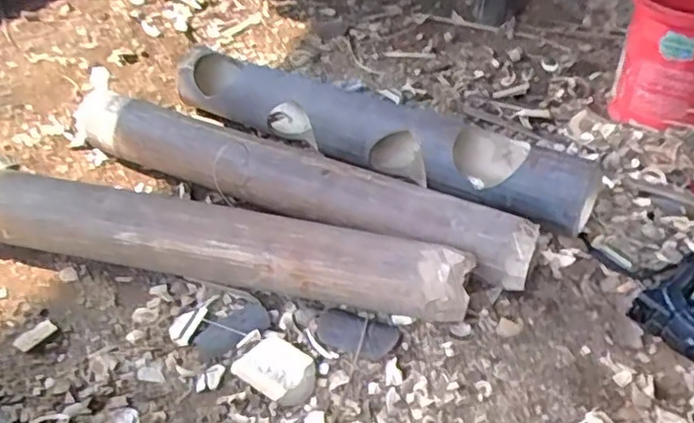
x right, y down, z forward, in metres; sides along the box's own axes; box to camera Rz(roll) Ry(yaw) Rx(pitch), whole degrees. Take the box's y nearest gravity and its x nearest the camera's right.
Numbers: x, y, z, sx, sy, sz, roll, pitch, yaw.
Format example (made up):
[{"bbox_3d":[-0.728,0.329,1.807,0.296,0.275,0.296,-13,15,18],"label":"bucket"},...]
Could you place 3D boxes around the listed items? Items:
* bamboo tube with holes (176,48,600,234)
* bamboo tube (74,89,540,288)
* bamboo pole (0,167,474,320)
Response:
[{"bbox_3d":[0.024,-0.090,0.700,0.457,0.086,0.079,26,44,24],"label":"bamboo tube with holes"},{"bbox_3d":[-0.073,-0.031,0.631,0.496,0.069,0.061,19,41,17],"label":"bamboo tube"},{"bbox_3d":[-0.137,0.028,0.553,0.462,0.067,0.047,10,39,6],"label":"bamboo pole"}]

